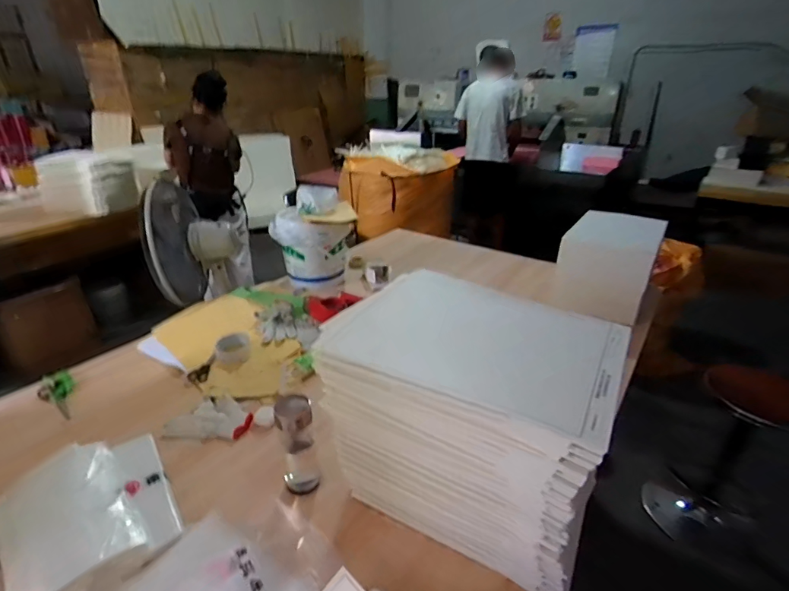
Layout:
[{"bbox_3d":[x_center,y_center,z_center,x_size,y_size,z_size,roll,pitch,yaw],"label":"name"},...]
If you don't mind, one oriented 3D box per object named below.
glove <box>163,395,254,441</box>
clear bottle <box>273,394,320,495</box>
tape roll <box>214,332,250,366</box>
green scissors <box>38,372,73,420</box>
[{"bbox_3d":[-0.399,0.264,0.933,0.178,0.020,0.111,3,26,5],"label":"glove"},{"bbox_3d":[-0.174,0.264,0.766,0.063,0.183,0.066,-9,28,-18],"label":"clear bottle"},{"bbox_3d":[-0.421,0.144,1.118,0.086,0.051,0.083,0,26,0],"label":"tape roll"},{"bbox_3d":[-0.824,0.242,1.044,0.068,0.022,0.186,-20,33,-35],"label":"green scissors"}]

